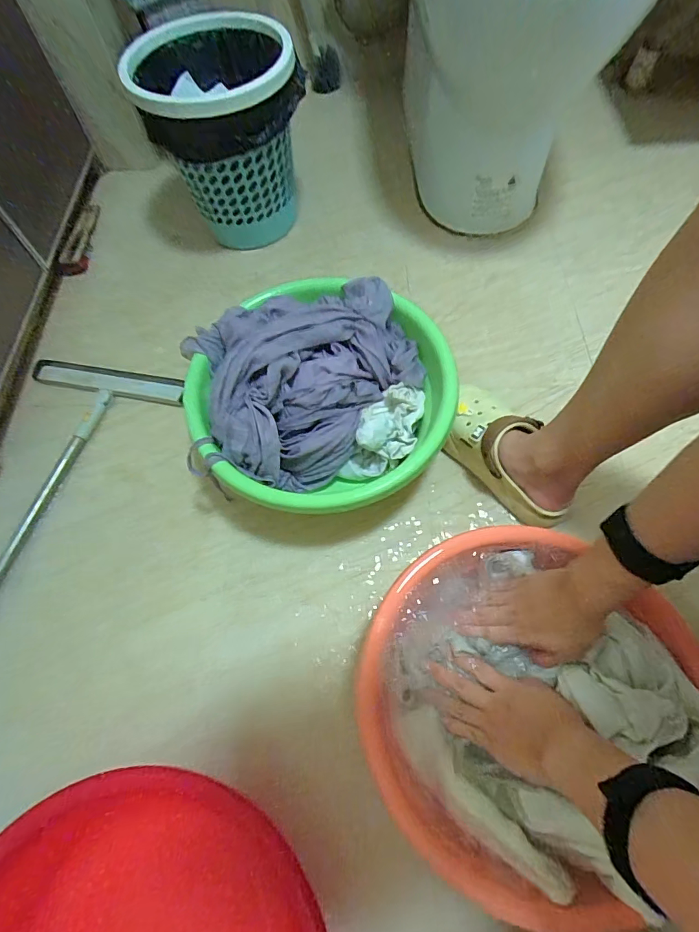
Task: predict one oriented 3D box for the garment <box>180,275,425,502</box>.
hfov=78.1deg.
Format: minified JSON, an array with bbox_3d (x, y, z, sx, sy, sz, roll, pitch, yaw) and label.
[{"bbox_3d":[-0.054,-0.121,0.622,0.320,0.132,0.252,-12,64,-4],"label":"garment"}]

